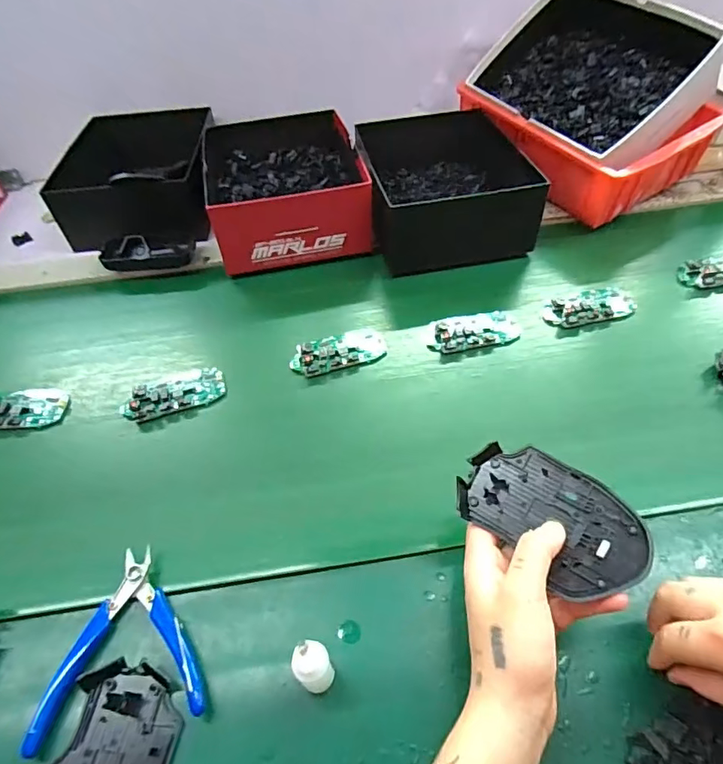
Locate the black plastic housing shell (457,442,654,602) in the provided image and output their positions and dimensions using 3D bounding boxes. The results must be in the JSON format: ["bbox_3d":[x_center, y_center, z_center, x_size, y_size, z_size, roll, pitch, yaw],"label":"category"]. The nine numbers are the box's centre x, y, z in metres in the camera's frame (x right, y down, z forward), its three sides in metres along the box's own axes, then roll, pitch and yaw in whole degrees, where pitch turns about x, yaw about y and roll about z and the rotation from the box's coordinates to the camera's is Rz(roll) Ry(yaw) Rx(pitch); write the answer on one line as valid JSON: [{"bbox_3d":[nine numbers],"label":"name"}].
[{"bbox_3d":[0.123,0.086,0.315,0.115,0.020,0.065,34,65,26],"label":"black plastic housing shell"}]

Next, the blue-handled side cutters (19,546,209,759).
[{"bbox_3d":[-0.163,0.172,0.333,0.108,0.020,0.115,-12,51,-5],"label":"blue-handled side cutters"}]

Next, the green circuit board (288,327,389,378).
[{"bbox_3d":[-0.024,-0.033,0.506,0.099,0.019,0.044,-16,51,-9],"label":"green circuit board"}]

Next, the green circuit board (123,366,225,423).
[{"bbox_3d":[-0.187,0.011,0.481,0.098,0.014,0.047,-17,51,-9],"label":"green circuit board"}]

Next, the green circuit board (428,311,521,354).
[{"bbox_3d":[0.120,-0.057,0.515,0.095,0.014,0.048,-9,51,-3],"label":"green circuit board"}]

